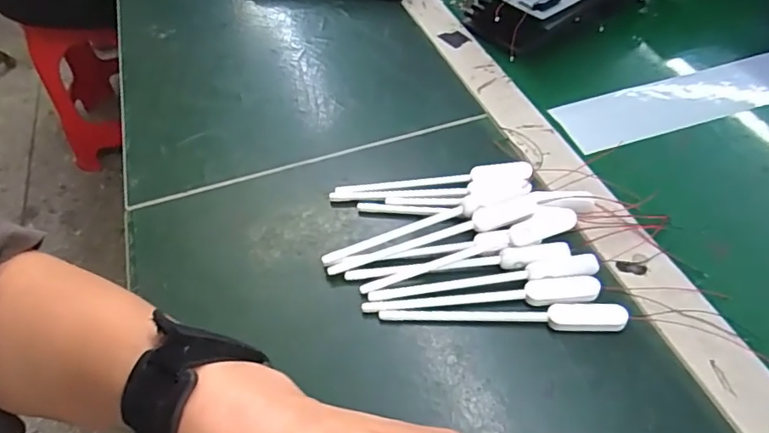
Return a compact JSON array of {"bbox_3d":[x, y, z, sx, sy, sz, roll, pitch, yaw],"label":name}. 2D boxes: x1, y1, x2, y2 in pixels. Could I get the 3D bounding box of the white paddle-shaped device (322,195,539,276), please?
[{"bbox_3d":[0.033,0.013,0.363,0.144,0.013,0.019,-14,50,-8],"label":"white paddle-shaped device"}]

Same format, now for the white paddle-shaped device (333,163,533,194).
[{"bbox_3d":[0.037,-0.027,0.409,0.145,0.011,0.019,-2,49,3],"label":"white paddle-shaped device"}]

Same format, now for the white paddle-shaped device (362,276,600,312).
[{"bbox_3d":[0.060,0.049,0.337,0.143,0.006,0.017,-2,49,2],"label":"white paddle-shaped device"}]

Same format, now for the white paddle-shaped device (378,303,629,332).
[{"bbox_3d":[0.071,0.061,0.327,0.145,0.006,0.016,-1,49,4],"label":"white paddle-shaped device"}]

